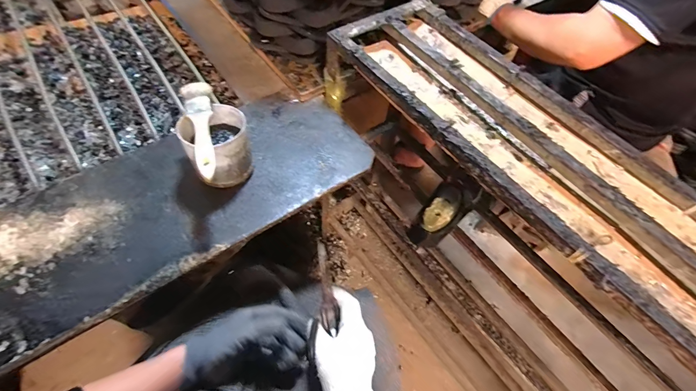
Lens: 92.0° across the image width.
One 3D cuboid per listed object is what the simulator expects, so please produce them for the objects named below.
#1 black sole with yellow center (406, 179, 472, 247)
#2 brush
[{"bbox_3d":[0.192,0.036,0.690,0.076,0.085,0.144,40,63,19],"label":"black sole with yellow center"},{"bbox_3d":[-0.192,-0.093,0.450,0.038,0.012,0.168,-17,61,-15],"label":"brush"}]

